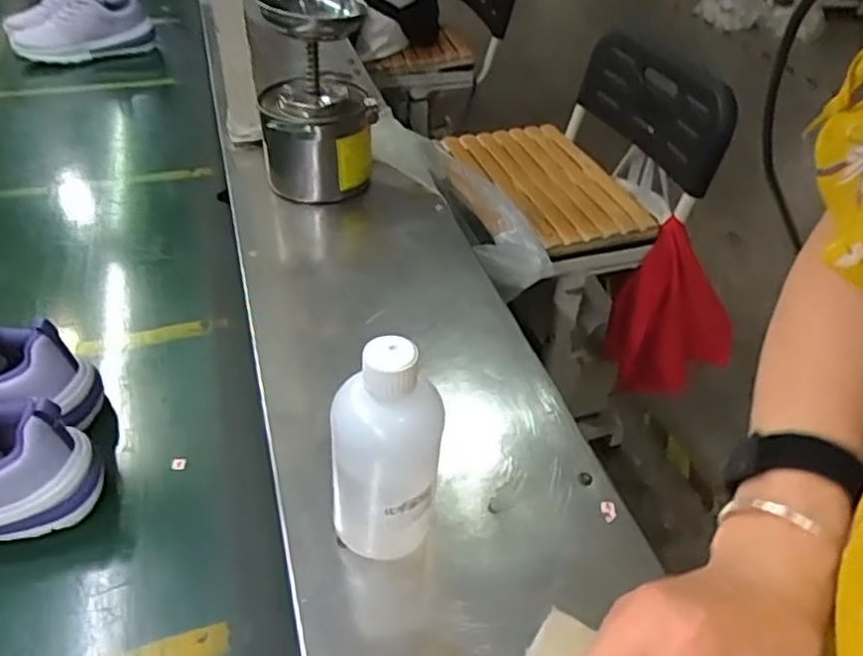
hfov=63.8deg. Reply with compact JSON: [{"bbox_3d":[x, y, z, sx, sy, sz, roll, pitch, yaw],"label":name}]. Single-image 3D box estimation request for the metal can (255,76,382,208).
[{"bbox_3d":[-0.146,-0.241,0.903,0.142,0.143,0.143,-5,44,-14],"label":"metal can"}]

